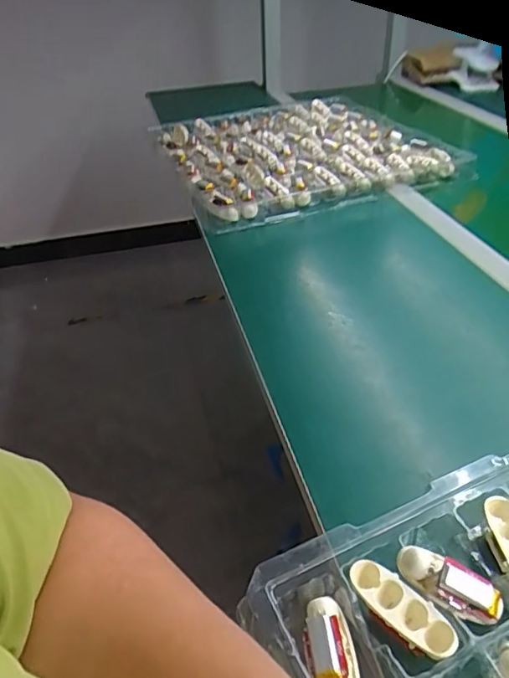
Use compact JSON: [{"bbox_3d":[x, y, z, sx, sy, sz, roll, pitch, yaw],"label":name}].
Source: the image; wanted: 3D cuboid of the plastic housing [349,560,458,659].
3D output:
[{"bbox_3d":[0.083,0.155,0.299,0.023,0.015,0.064,-30,45,-31],"label":"plastic housing"}]

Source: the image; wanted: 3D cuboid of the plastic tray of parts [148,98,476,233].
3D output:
[{"bbox_3d":[0.075,-0.329,0.906,0.432,0.028,0.391,-15,44,-13],"label":"plastic tray of parts"}]

